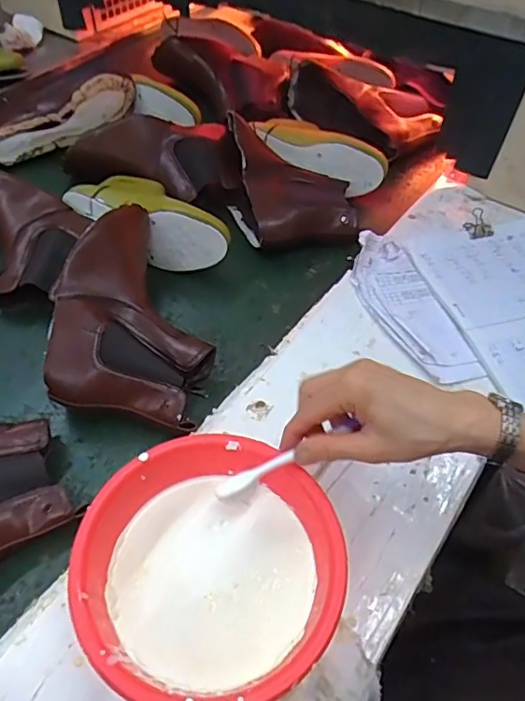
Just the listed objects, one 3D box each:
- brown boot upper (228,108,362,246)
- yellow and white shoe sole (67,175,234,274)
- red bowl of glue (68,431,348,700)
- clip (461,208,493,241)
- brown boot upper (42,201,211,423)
[{"bbox_3d":[0.034,-0.231,0.756,0.182,0.088,0.195,1,52,-2],"label":"brown boot upper"},{"bbox_3d":[-0.143,-0.185,0.723,0.236,0.073,0.105,28,55,18],"label":"yellow and white shoe sole"},{"bbox_3d":[-0.039,0.168,0.411,0.184,0.075,0.187,1,51,-2],"label":"red bowl of glue"},{"bbox_3d":[0.287,-0.170,0.717,0.035,0.019,0.047,-16,54,-15],"label":"clip"},{"bbox_3d":[-0.126,-0.047,0.594,0.151,0.124,0.246,10,52,5],"label":"brown boot upper"}]

